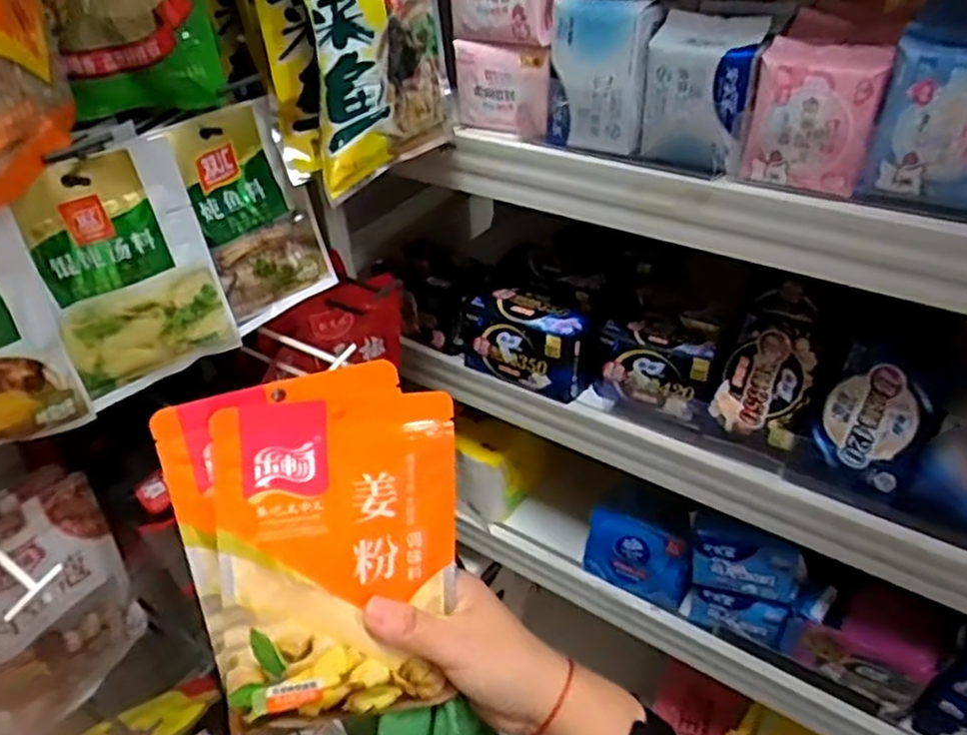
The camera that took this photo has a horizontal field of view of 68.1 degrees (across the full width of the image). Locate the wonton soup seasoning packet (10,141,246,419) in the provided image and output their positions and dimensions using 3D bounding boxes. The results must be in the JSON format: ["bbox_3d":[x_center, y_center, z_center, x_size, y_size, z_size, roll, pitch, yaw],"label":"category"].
[{"bbox_3d":[-0.252,-0.066,0.513,0.112,0.167,0.023,-28,43,-28],"label":"wonton soup seasoning packet"}]

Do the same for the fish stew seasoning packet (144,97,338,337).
[{"bbox_3d":[-0.183,-0.121,0.577,0.011,0.167,0.103,17,45,38],"label":"fish stew seasoning packet"}]

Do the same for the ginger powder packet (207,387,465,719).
[{"bbox_3d":[-0.075,0.107,0.393,0.127,0.180,0.009,-5,6,-20],"label":"ginger powder packet"}]

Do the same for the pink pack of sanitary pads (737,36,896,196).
[{"bbox_3d":[0.261,-0.203,0.565,0.087,0.099,0.077,15,41,23],"label":"pink pack of sanitary pads"}]

